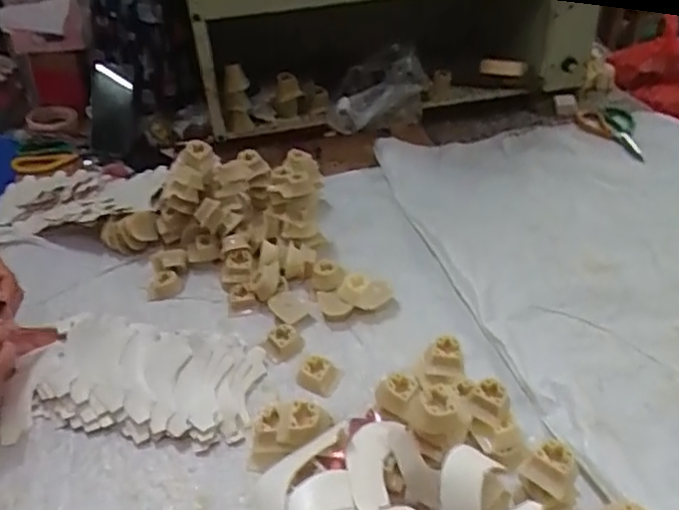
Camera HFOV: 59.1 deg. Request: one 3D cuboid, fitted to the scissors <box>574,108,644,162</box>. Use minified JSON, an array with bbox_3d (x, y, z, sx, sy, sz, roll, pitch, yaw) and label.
[{"bbox_3d":[0.516,-0.232,1.137,0.097,0.023,0.174,4,38,5],"label":"scissors"}]

